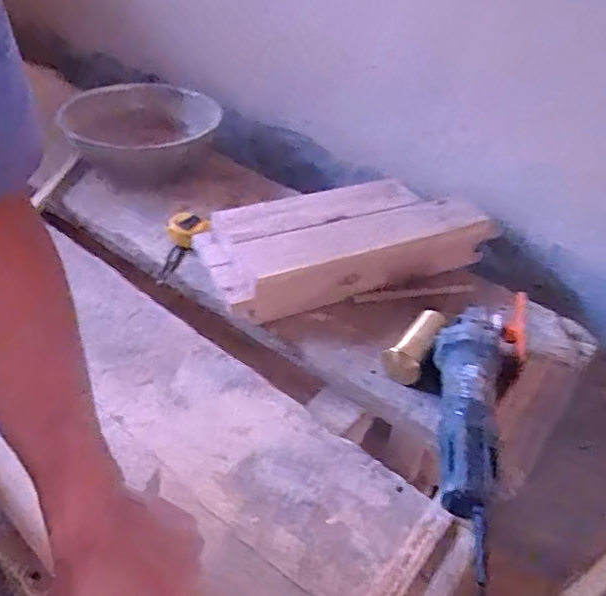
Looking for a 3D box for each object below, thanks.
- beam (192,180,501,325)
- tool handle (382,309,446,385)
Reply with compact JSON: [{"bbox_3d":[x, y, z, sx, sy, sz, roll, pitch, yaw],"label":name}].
[{"bbox_3d":[0.071,-0.091,0.853,0.433,0.083,0.189,-13,43,-22],"label":"beam"},{"bbox_3d":[0.140,0.057,0.712,0.049,0.040,0.109,23,42,20],"label":"tool handle"}]

